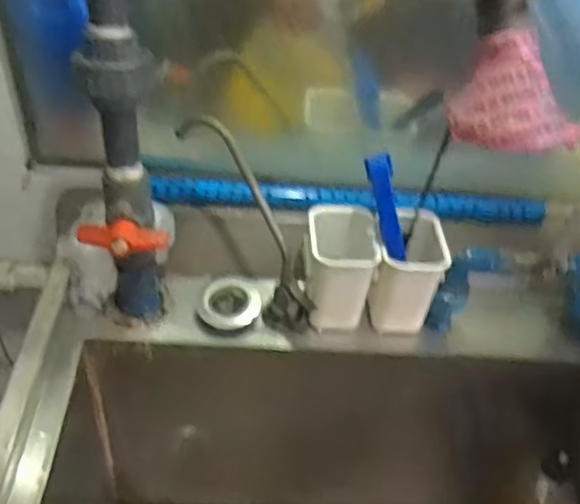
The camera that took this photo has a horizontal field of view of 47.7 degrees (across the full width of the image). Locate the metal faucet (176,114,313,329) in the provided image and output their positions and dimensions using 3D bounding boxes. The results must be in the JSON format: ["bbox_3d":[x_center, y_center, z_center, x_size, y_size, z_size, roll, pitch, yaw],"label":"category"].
[{"bbox_3d":[-0.040,-0.024,0.679,0.055,0.256,0.033,0,34,37],"label":"metal faucet"}]

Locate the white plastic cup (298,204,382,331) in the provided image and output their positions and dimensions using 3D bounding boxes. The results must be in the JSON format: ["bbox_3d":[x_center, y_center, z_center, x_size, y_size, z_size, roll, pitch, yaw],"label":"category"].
[{"bbox_3d":[0.051,0.016,0.724,0.077,0.113,0.084,3,43,-4],"label":"white plastic cup"}]

